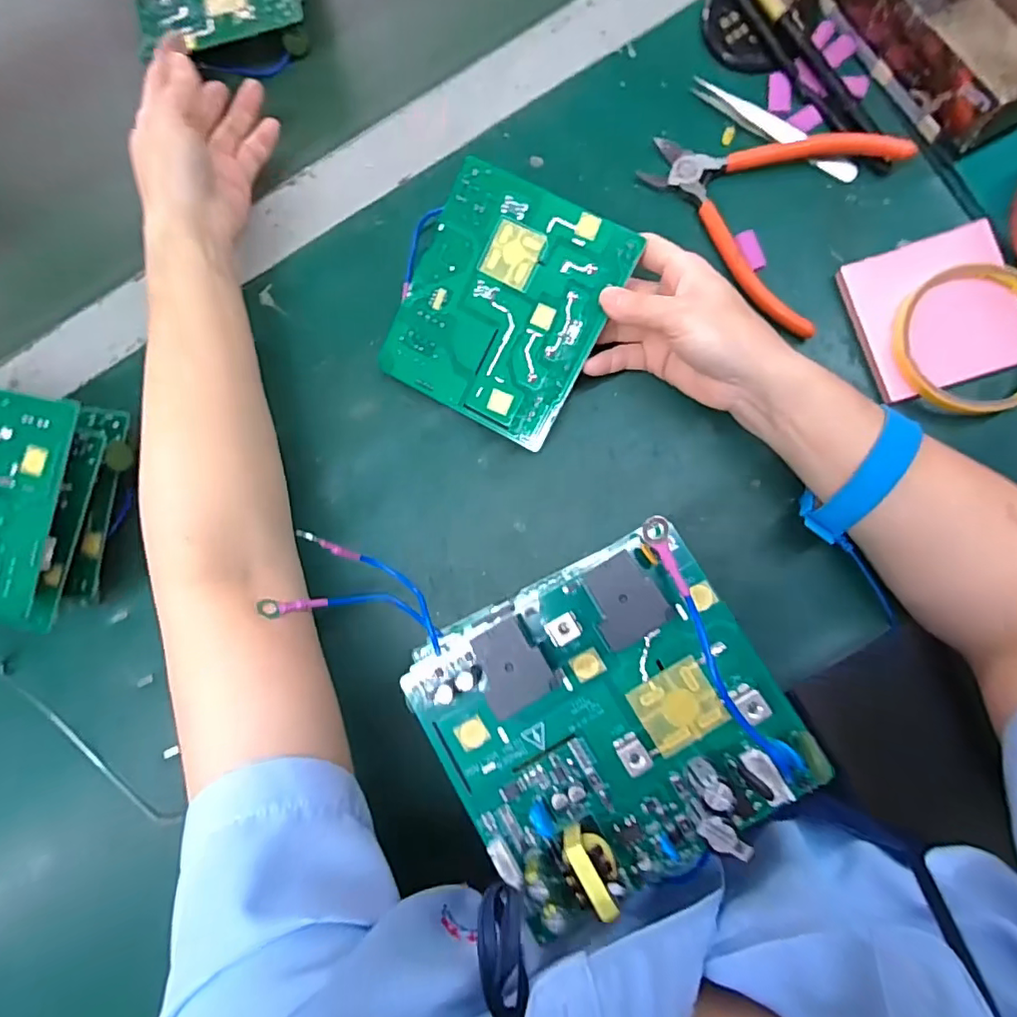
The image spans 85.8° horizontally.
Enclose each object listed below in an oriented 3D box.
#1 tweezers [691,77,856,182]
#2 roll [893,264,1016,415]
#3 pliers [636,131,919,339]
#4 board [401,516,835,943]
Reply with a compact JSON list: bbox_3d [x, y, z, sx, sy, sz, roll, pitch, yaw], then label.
[{"bbox_3d":[0.164,-0.235,0.339,0.114,0.013,0.014,34,88,8],"label":"tweezers"},{"bbox_3d":[0.266,-0.096,0.311,0.083,0.015,0.085,-1,84,6],"label":"roll"},{"bbox_3d":[0.149,-0.190,0.334,0.137,0.021,0.121,30,88,8],"label":"pliers"},{"bbox_3d":[0.037,0.083,0.210,0.126,0.026,0.117,-30,82,2],"label":"board"}]

